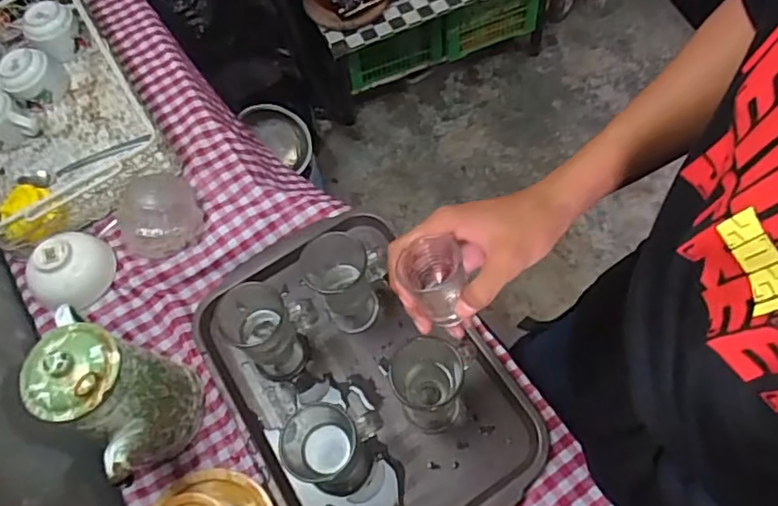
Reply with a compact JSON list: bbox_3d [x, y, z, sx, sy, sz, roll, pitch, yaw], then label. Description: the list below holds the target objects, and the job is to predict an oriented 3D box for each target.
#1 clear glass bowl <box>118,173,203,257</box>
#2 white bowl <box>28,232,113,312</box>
[{"bbox_3d":[-0.317,-0.059,0.798,0.110,0.058,0.105,-2,63,4],"label":"clear glass bowl"},{"bbox_3d":[-0.417,0.020,0.778,0.091,0.053,0.107,29,70,18],"label":"white bowl"}]

